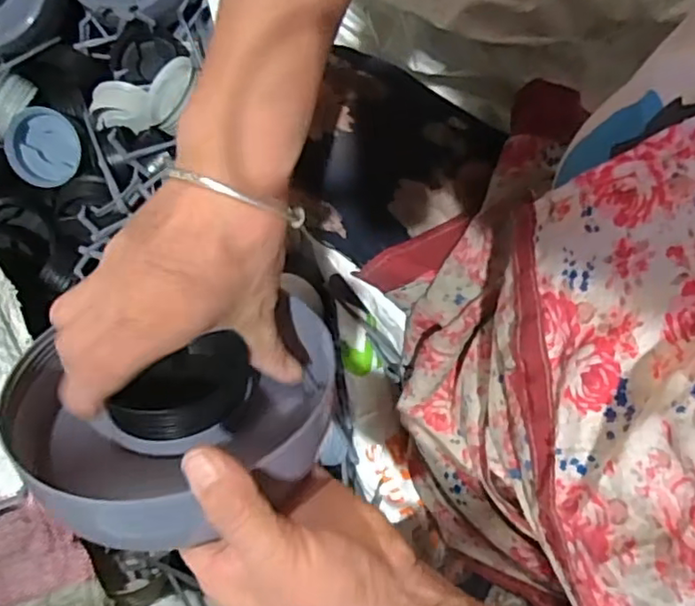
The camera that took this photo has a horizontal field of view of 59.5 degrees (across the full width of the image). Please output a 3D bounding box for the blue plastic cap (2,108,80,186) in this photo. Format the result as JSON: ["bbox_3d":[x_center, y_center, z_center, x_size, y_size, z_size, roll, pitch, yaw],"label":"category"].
[{"bbox_3d":[-0.301,-0.155,0.605,0.072,0.024,0.074,-4,112,1],"label":"blue plastic cap"}]

